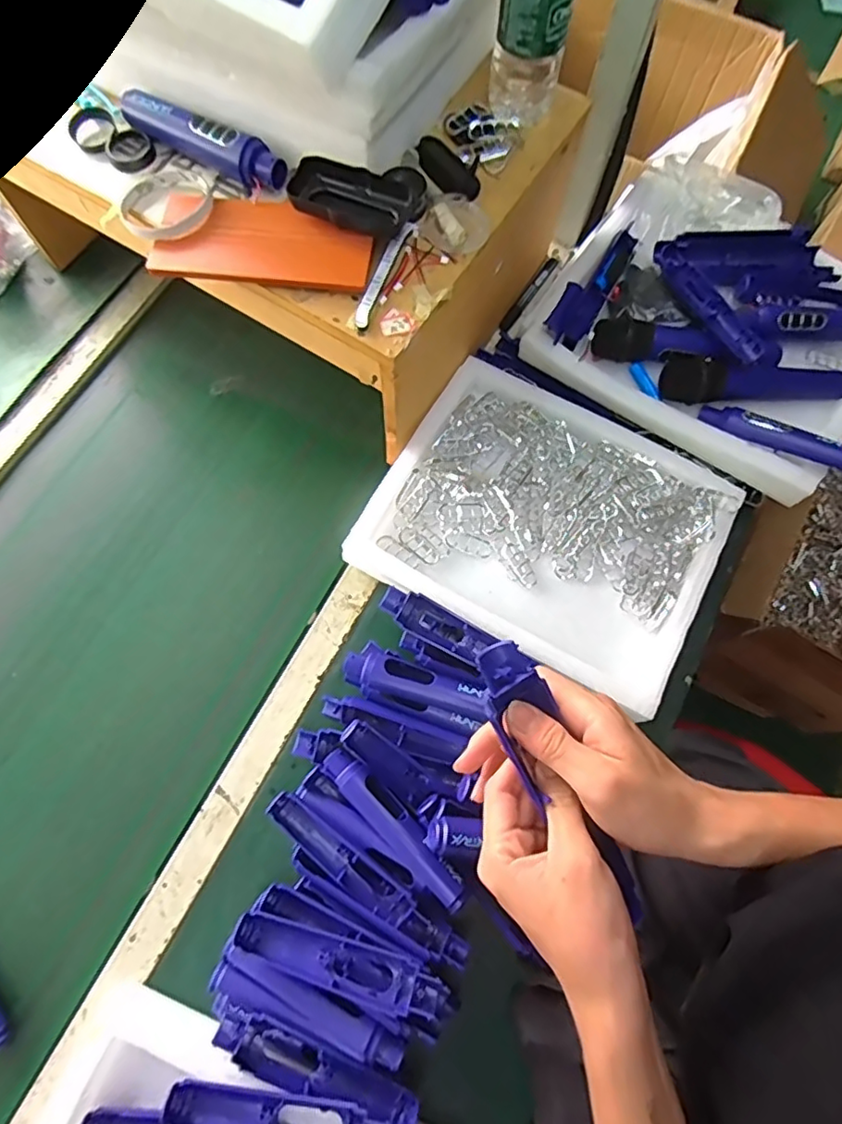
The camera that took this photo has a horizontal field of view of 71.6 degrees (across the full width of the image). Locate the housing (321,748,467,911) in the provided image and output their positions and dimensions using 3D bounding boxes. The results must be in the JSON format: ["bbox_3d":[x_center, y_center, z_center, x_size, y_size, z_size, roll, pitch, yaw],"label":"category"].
[{"bbox_3d":[-0.025,0.238,0.532,0.032,0.021,0.168,-42,78,-14],"label":"housing"}]

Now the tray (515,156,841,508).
[{"bbox_3d":[0.344,-0.284,0.682,0.377,0.081,0.325,30,73,8],"label":"tray"}]

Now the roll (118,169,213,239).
[{"bbox_3d":[-0.232,-0.326,0.531,0.084,0.012,0.081,1,71,-2],"label":"roll"}]

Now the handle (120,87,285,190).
[{"bbox_3d":[-0.203,-0.396,0.544,0.174,0.031,0.031,32,73,8],"label":"handle"}]

